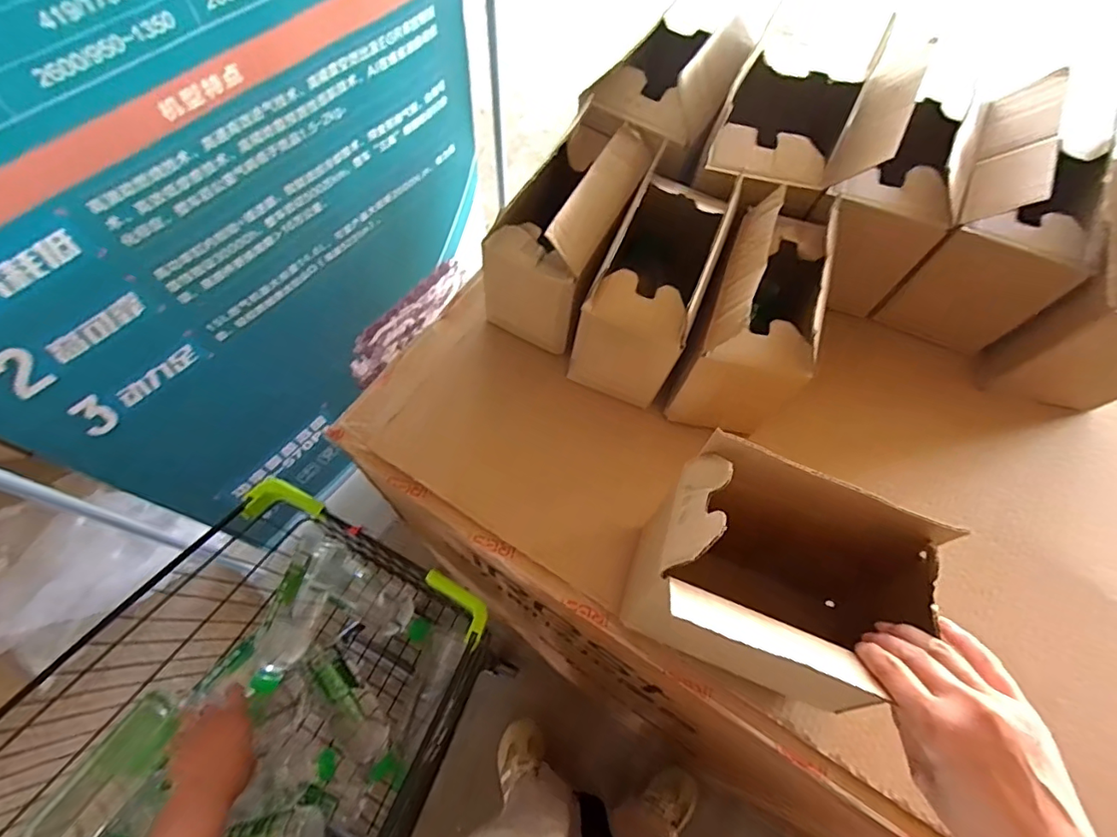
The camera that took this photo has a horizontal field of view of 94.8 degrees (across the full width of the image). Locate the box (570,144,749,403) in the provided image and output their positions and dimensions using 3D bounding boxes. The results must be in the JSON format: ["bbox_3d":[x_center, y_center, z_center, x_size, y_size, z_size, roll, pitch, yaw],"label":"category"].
[{"bbox_3d":[0.104,-0.148,0.544,0.105,0.165,0.207,22,67,7],"label":"box"}]

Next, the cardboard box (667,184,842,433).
[{"bbox_3d":[0.211,-0.110,0.534,0.103,0.159,0.216,22,67,7],"label":"cardboard box"}]

